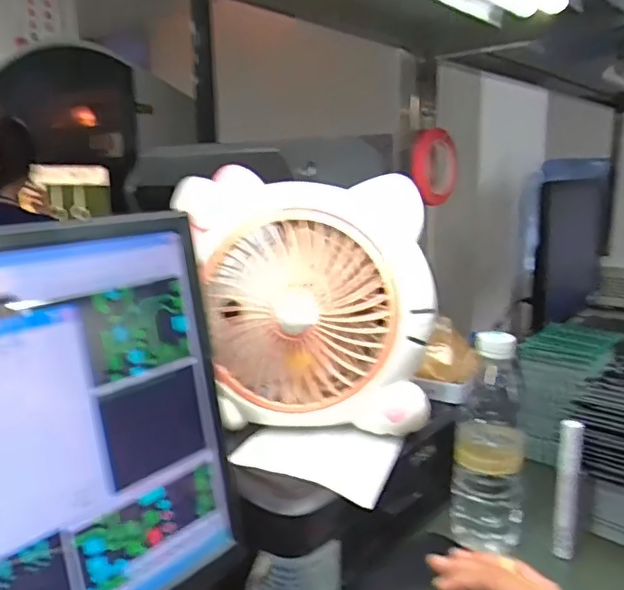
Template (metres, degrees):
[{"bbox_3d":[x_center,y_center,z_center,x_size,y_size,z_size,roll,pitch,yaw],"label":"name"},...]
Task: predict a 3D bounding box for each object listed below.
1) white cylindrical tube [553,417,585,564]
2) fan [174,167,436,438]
[{"bbox_3d":[0.253,0.192,0.577,0.021,0.142,0.017,4,13,21],"label":"white cylindrical tube"},{"bbox_3d":[-0.006,0.013,0.571,0.236,0.238,0.082,3,13,15],"label":"fan"}]

